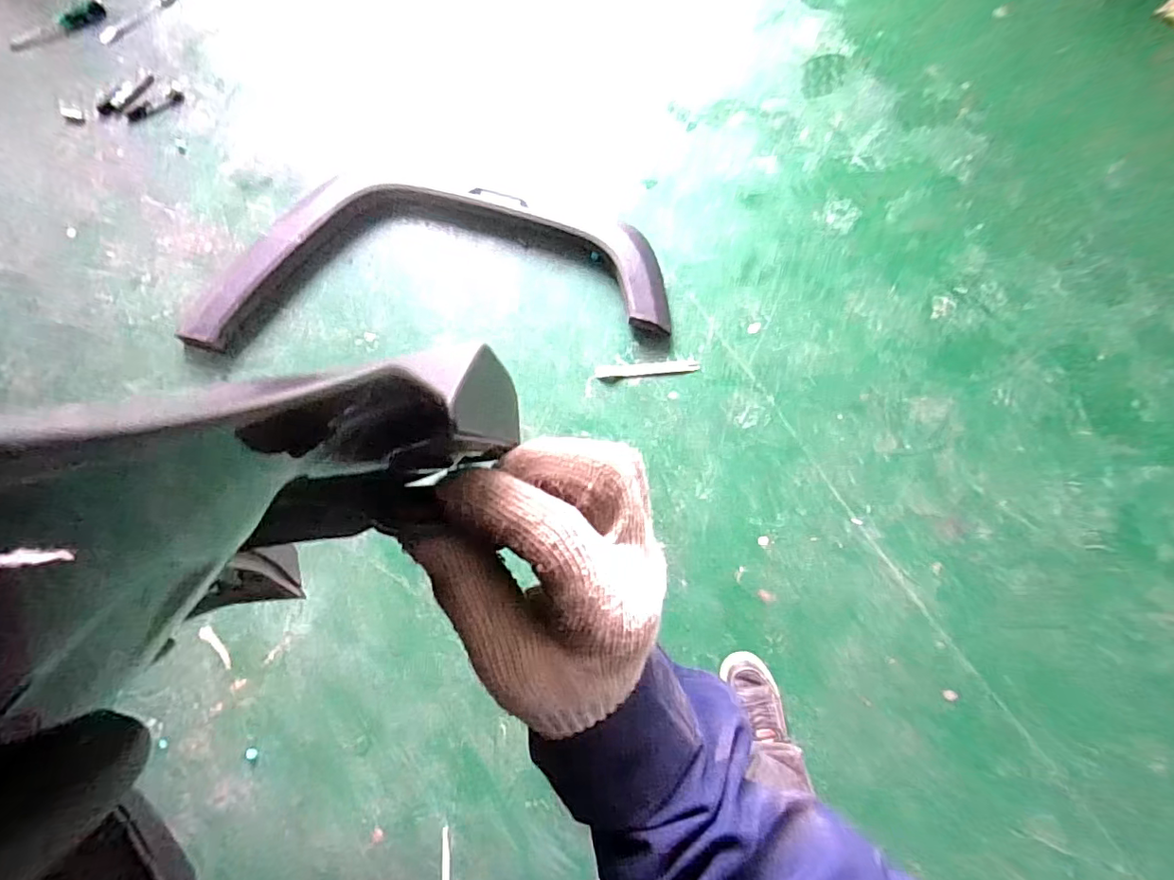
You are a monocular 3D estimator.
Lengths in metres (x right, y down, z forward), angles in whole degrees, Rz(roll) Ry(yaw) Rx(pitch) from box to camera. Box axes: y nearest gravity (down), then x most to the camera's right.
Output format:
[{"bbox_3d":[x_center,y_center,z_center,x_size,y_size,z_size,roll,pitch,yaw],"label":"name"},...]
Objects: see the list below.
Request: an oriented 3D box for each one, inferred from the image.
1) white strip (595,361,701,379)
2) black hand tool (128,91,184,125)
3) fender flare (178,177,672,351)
[{"bbox_3d":[0.137,-0.162,1.232,0.232,0.012,0.028,-4,80,0],"label":"white strip"},{"bbox_3d":[-1.068,-0.825,1.343,0.140,0.014,0.042,-29,83,-3],"label":"black hand tool"},{"bbox_3d":[-0.360,-0.434,1.248,1.076,0.074,0.424,-3,83,0],"label":"fender flare"}]

